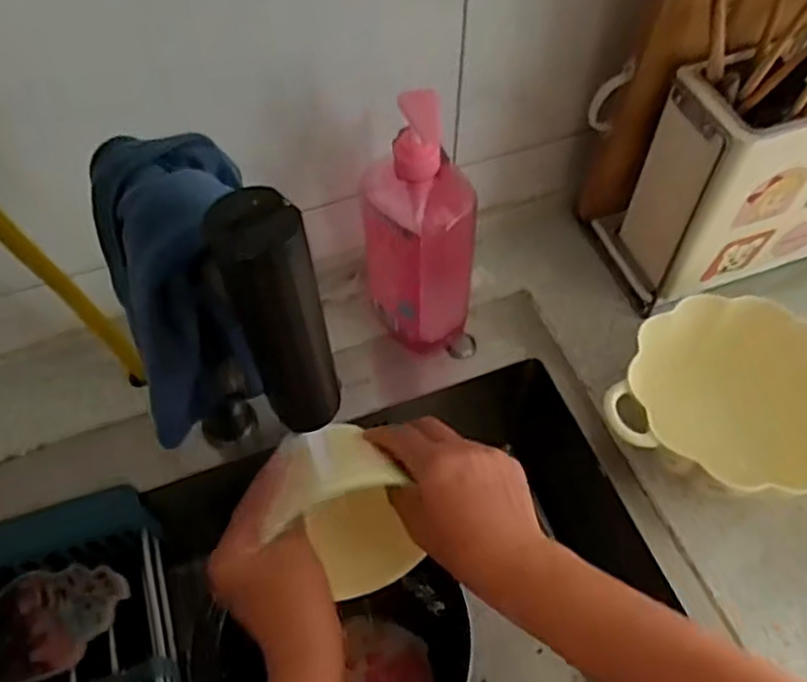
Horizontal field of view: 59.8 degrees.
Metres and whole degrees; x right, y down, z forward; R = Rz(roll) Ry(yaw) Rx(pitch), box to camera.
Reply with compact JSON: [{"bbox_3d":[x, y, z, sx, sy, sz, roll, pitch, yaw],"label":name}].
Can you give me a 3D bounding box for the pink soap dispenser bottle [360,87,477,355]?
[{"bbox_3d":[0.016,-0.090,0.606,0.073,0.262,0.094,-36,65,-21],"label":"pink soap dispenser bottle"}]

